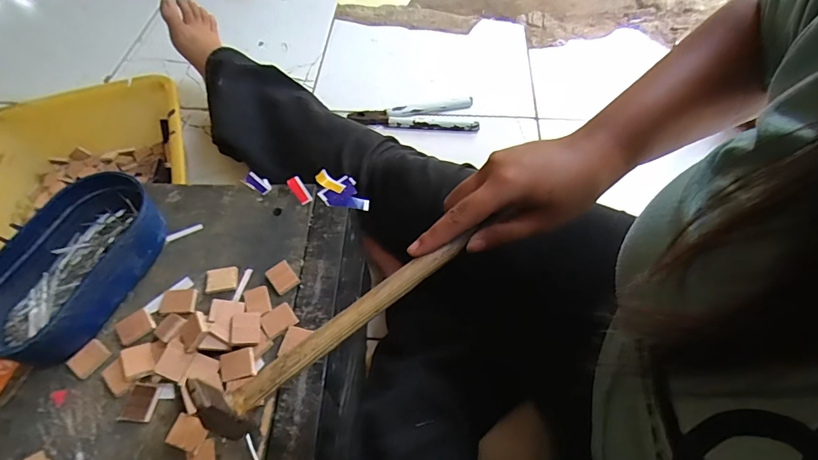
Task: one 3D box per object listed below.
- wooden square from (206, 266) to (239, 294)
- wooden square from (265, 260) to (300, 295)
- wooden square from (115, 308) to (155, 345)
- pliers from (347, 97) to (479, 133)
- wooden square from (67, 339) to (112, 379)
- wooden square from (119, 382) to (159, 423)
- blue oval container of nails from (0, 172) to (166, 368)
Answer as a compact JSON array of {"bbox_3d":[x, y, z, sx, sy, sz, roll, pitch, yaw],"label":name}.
[{"bbox_3d":[-0.154,0.040,0.353,0.026,0.004,0.022,-8,57,-2],"label":"wooden square"},{"bbox_3d":[-0.104,0.039,0.352,0.020,0.005,0.025,-33,62,-17],"label":"wooden square"},{"bbox_3d":[-0.214,0.075,0.335,0.025,0.004,0.022,-32,62,-17],"label":"wooden square"},{"bbox_3d":[0.009,-0.203,0.746,0.215,0.021,0.071,1,58,3],"label":"pliers"},{"bbox_3d":[-0.245,0.098,0.328,0.022,0.004,0.025,29,63,19],"label":"wooden square"},{"bbox_3d":[-0.190,0.122,0.305,0.020,0.006,0.025,4,58,5],"label":"wooden square"},{"bbox_3d":[-0.263,0.027,0.338,0.095,0.042,0.156,14,59,11],"label":"blue oval container of nails"}]

